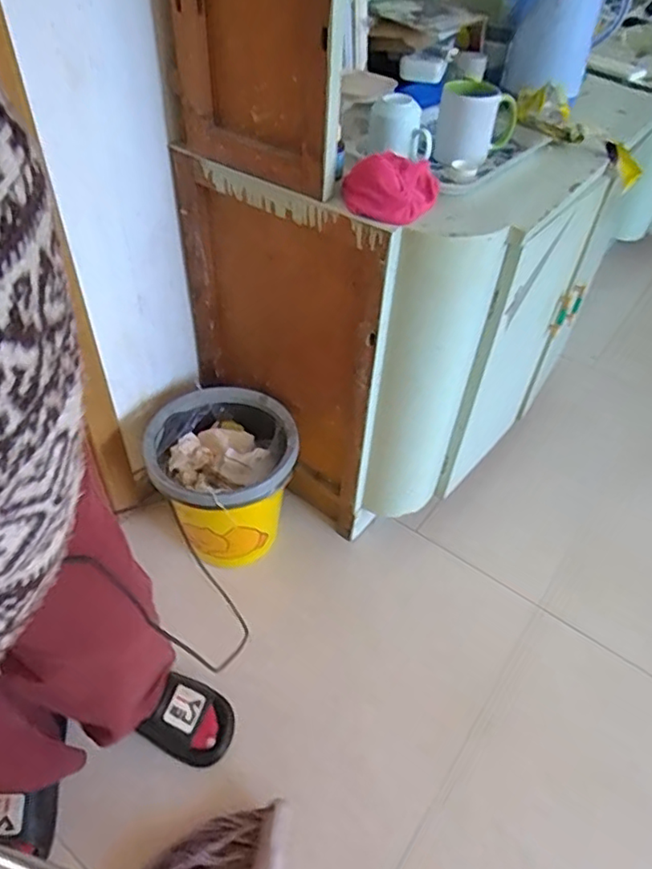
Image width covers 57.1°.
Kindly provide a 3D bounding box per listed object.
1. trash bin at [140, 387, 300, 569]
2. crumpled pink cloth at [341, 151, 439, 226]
[{"bbox_3d":[-0.190,0.088,1.147,0.258,0.237,0.264,7,45,10],"label":"trash bin"},{"bbox_3d":[0.086,-0.336,0.790,0.104,0.067,0.117,24,50,24],"label":"crumpled pink cloth"}]

